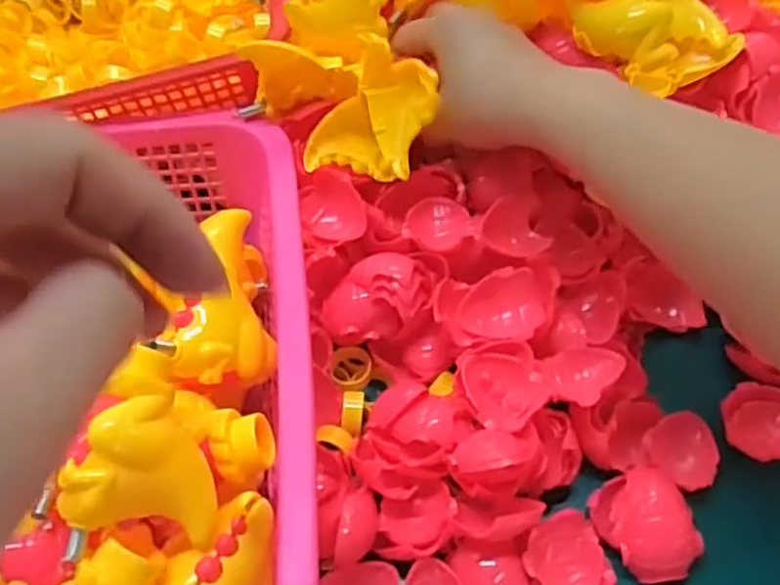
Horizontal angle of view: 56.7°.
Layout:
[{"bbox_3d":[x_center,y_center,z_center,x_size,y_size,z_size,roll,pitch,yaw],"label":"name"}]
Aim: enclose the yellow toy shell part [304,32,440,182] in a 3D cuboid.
[{"bbox_3d":[-0.009,-0.103,0.409,0.071,0.061,0.049,9,53,8],"label":"yellow toy shell part"}]

